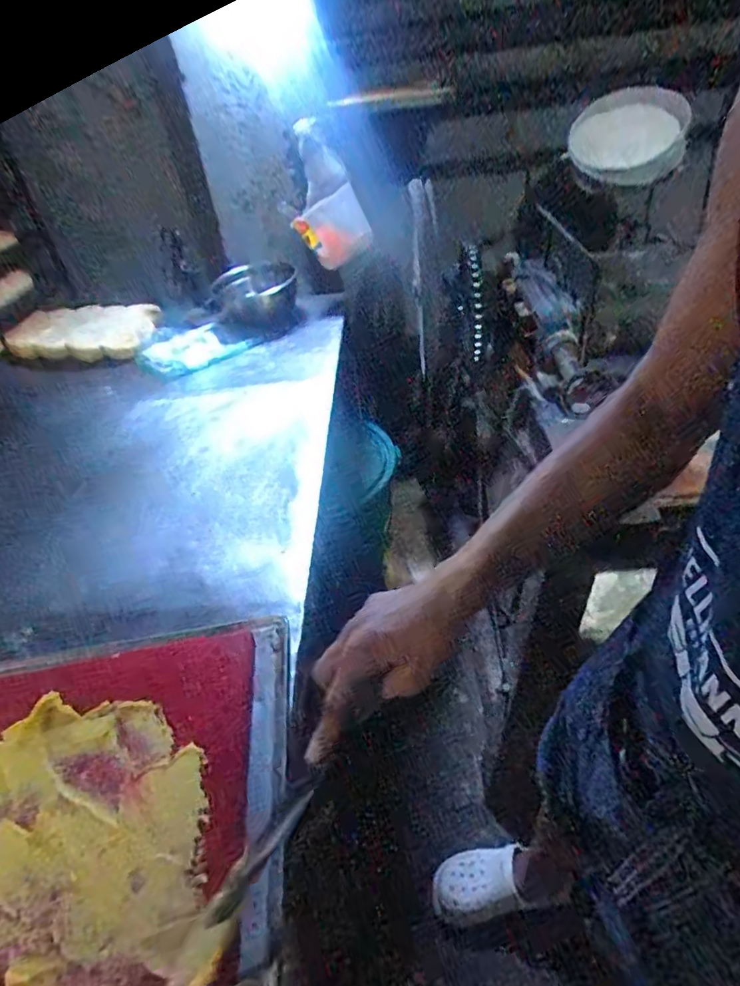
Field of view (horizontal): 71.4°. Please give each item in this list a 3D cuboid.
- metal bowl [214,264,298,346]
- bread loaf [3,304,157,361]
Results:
[{"bbox_3d":[-0.277,-0.455,1.219,0.215,0.129,0.210,-11,39,-4],"label":"metal bowl"},{"bbox_3d":[-0.659,-0.382,1.213,0.305,0.089,0.172,-13,40,-7],"label":"bread loaf"}]

